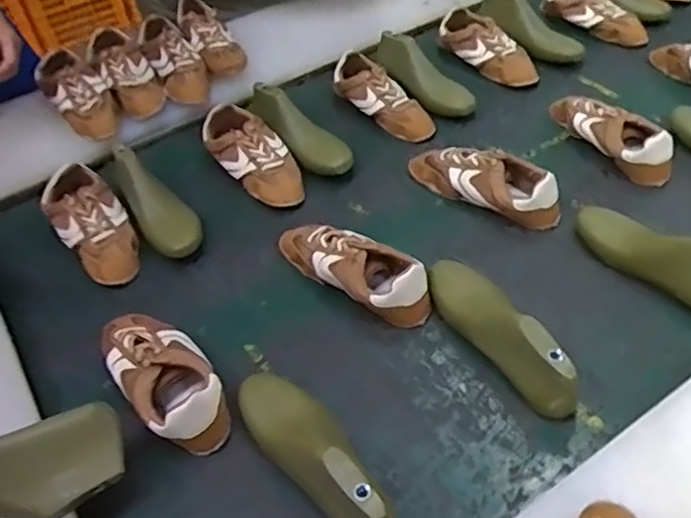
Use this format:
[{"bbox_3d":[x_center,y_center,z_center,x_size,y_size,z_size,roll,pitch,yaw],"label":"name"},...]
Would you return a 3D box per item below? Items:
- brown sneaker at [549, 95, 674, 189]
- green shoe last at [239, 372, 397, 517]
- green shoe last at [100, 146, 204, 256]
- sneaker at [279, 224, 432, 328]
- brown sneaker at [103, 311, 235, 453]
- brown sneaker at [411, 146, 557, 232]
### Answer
[{"bbox_3d":[0.424,-0.209,1.014,0.072,0.067,0.228,-23,51,-14],"label":"brown sneaker"},{"bbox_3d":[-0.035,0.200,0.665,0.082,0.093,0.242,-30,53,-20],"label":"green shoe last"},{"bbox_3d":[-0.281,-0.088,0.920,0.087,0.124,0.183,-26,52,-17],"label":"green shoe last"},{"bbox_3d":[0.008,0.007,0.850,0.232,0.069,0.079,30,57,27],"label":"sneaker"},{"bbox_3d":[-0.217,0.133,0.750,0.096,0.069,0.217,-35,55,-23],"label":"brown sneaker"},{"bbox_3d":[0.209,-0.119,0.960,0.243,0.080,0.083,23,54,23],"label":"brown sneaker"}]

